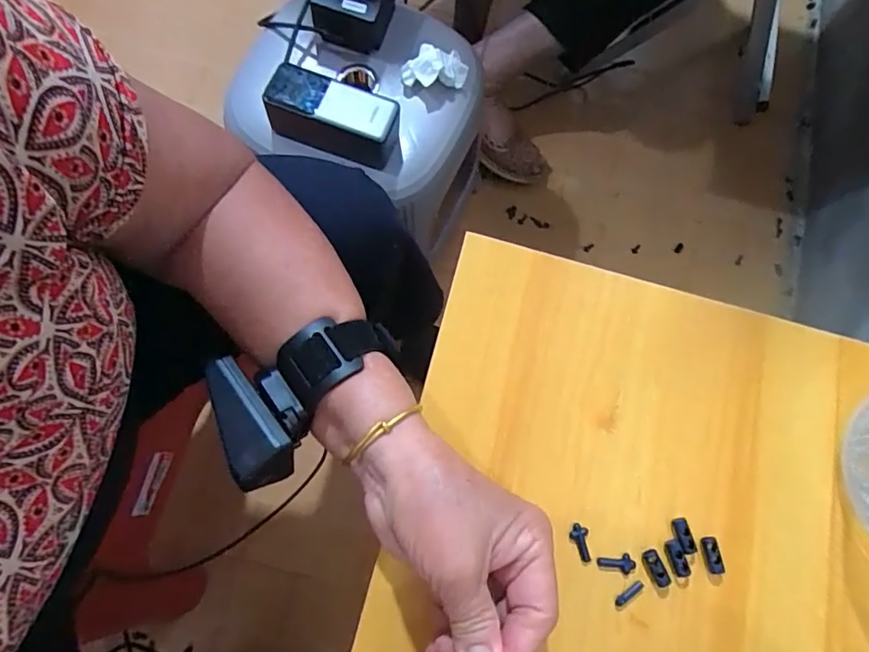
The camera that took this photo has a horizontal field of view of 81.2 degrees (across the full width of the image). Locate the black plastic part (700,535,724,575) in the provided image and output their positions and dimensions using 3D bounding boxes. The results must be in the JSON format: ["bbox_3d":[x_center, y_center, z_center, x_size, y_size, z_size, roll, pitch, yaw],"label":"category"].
[{"bbox_3d":[0.151,0.125,0.275,0.008,0.005,0.019,-7,75,-4],"label":"black plastic part"}]

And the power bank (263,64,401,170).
[{"bbox_3d":[-0.104,-0.215,0.519,0.136,0.051,0.056,19,76,1],"label":"power bank"}]

